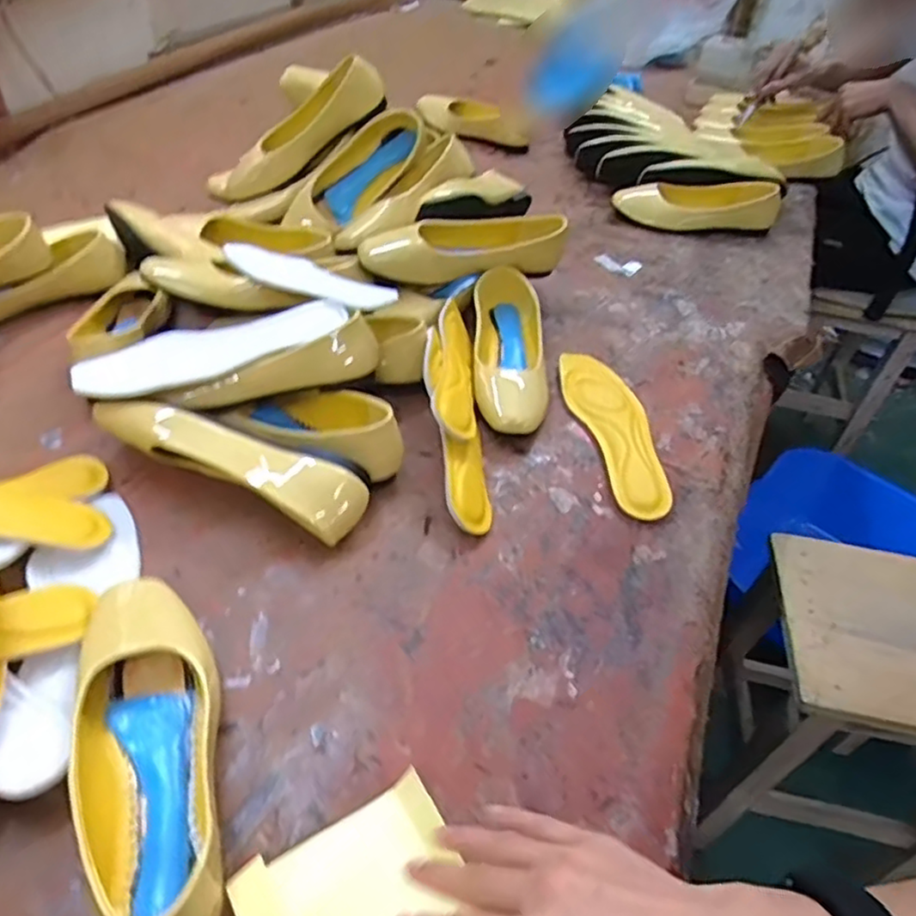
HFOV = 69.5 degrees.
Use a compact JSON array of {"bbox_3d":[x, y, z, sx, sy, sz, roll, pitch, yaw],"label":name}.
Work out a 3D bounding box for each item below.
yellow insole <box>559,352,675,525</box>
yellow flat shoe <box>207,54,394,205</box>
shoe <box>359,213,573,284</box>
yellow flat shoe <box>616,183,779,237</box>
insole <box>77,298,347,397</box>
[{"bbox_3d":[0.168,-0.032,0.689,0.074,0.015,0.236,-7,47,-11],"label":"yellow insole"},{"bbox_3d":[-0.216,-0.423,0.867,0.276,0.071,0.091,-32,47,12],"label":"yellow flat shoe"},{"bbox_3d":[0.001,-0.249,0.783,0.236,0.058,0.091,-14,48,-20],"label":"shoe"},{"bbox_3d":[0.361,-0.395,1.008,0.230,0.063,0.090,1,45,-6],"label":"yellow flat shoe"},{"bbox_3d":[-0.224,-0.105,0.608,0.233,0.026,0.083,-20,51,-24],"label":"insole"}]

